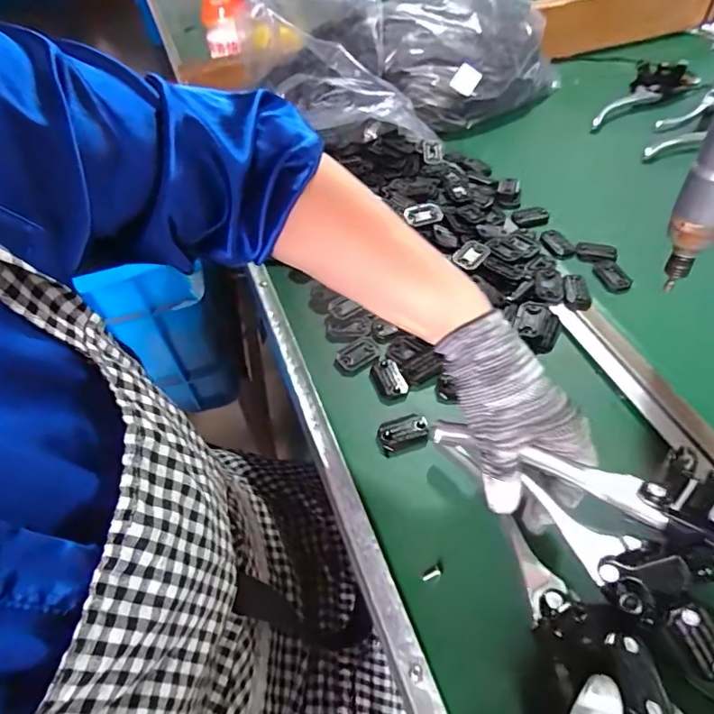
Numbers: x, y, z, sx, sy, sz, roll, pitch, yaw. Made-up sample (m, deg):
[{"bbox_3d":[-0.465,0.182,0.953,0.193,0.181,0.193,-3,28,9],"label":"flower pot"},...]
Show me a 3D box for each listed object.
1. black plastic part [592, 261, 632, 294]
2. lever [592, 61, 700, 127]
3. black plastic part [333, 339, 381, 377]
[{"bbox_3d":[0.267,-0.084,0.541,0.021,0.014,0.040,-16,52,-9],"label":"black plastic part"},{"bbox_3d":[0.417,-0.404,0.777,0.219,0.028,0.062,-29,55,-18],"label":"lever"},{"bbox_3d":[0.000,-0.001,0.488,0.046,0.006,0.030,-30,55,-19],"label":"black plastic part"}]

